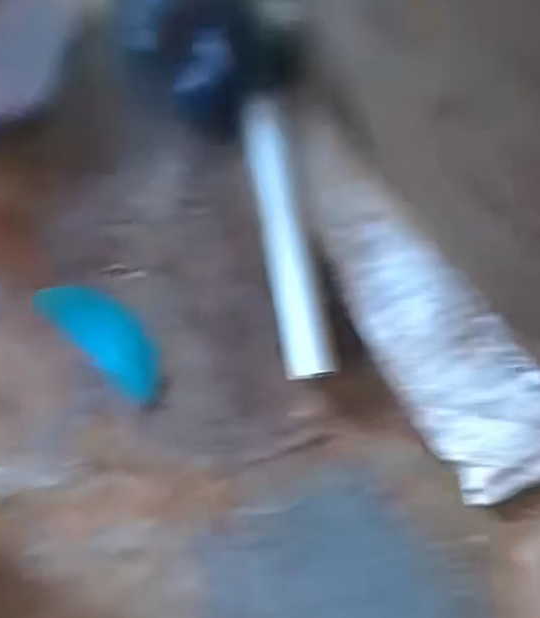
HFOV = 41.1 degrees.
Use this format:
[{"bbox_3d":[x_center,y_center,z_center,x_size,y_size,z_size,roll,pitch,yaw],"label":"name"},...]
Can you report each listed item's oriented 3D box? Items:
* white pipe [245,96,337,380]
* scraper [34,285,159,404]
[{"bbox_3d":[0.012,-0.058,0.564,0.035,0.025,0.232,-9,71,-2],"label":"white pipe"},{"bbox_3d":[-0.125,0.019,0.555,0.120,0.005,0.047,41,77,14],"label":"scraper"}]

